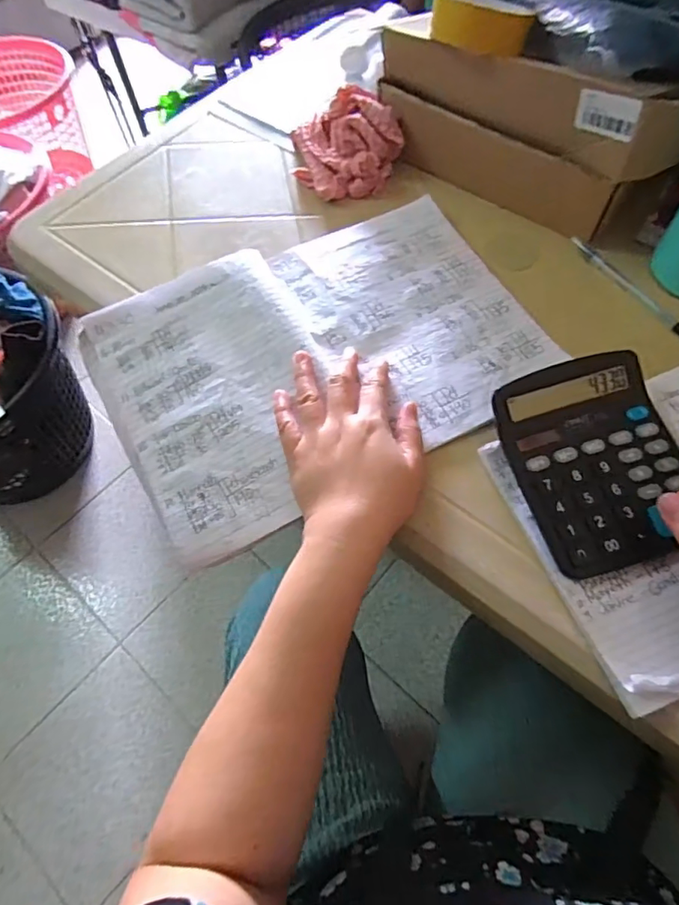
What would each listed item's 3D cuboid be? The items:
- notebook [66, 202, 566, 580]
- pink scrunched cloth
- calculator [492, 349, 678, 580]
[{"bbox_3d":[-0.017,-0.086,0.452,0.354,0.025,0.242,-25,71,-8],"label":"notebook"},{"bbox_3d":[0.007,-0.325,0.560,0.112,0.061,0.105,-16,63,-4],"label":"pink scrunched cloth"},{"bbox_3d":[0.185,0.003,0.370,0.115,0.037,0.140,-16,60,-8],"label":"calculator"}]

